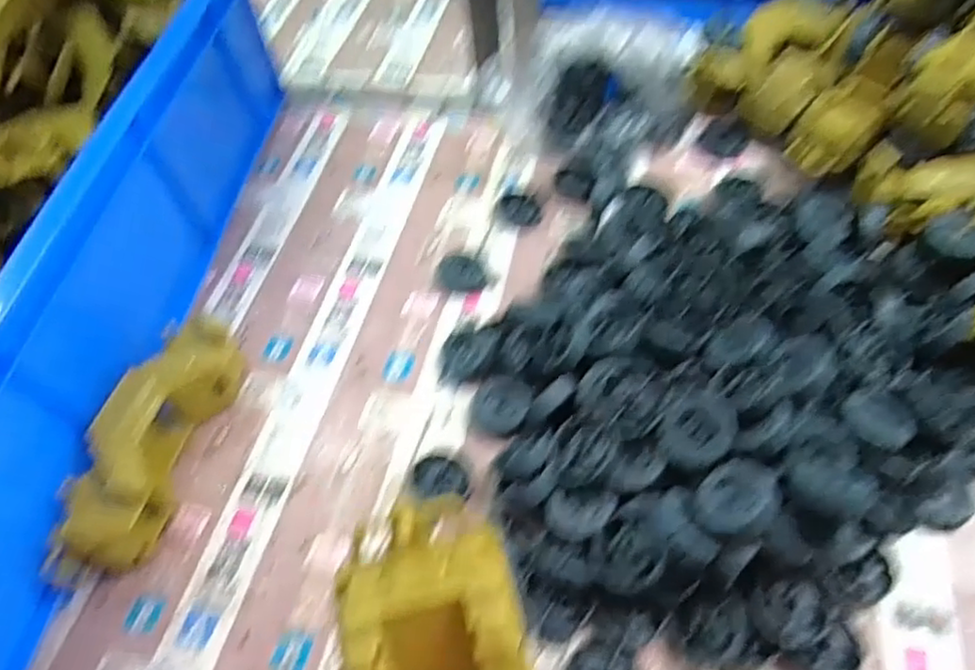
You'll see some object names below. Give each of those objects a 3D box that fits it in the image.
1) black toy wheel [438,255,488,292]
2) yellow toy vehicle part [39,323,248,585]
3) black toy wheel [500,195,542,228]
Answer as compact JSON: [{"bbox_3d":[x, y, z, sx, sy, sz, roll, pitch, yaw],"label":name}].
[{"bbox_3d":[-0.019,-0.046,0.510,0.036,0.015,0.025,-6,54,1],"label":"black toy wheel"},{"bbox_3d":[-0.211,0.070,0.424,0.050,0.059,0.167,9,56,11],"label":"yellow toy vehicle part"},{"bbox_3d":[0.027,-0.099,0.543,0.032,0.014,0.026,0,55,5],"label":"black toy wheel"}]

